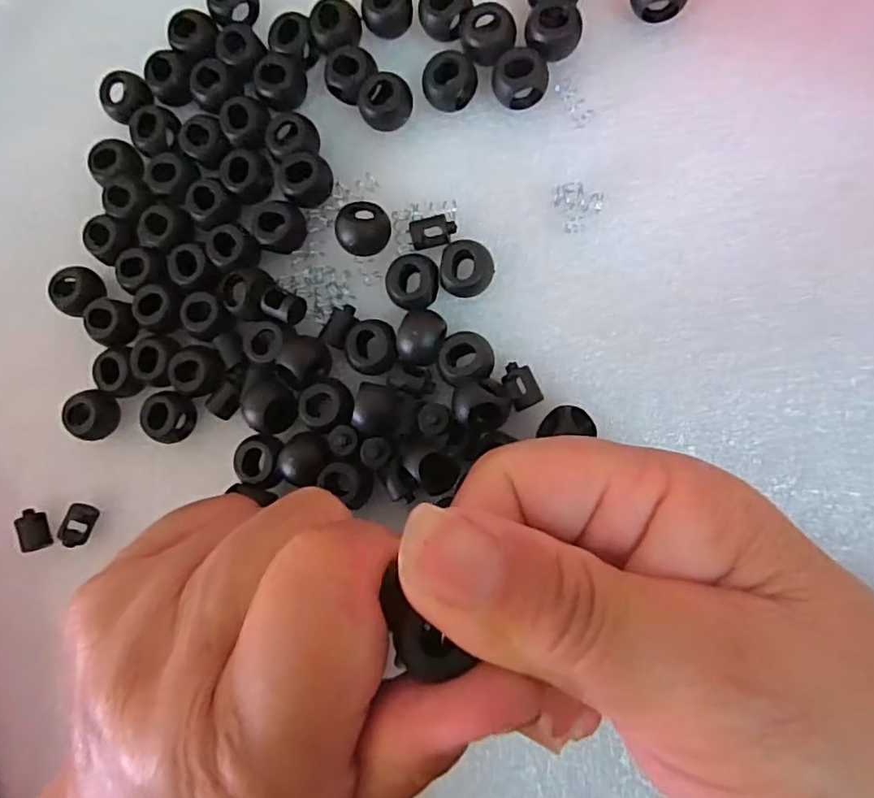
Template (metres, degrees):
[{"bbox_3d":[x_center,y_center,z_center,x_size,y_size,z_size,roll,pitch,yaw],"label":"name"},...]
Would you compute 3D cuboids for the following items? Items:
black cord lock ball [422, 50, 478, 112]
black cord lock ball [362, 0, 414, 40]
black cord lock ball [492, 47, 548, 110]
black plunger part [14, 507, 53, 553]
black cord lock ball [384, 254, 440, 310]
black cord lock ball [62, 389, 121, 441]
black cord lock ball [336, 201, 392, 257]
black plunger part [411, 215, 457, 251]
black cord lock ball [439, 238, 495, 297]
[{"bbox_3d":[0.004,-0.105,0.199,0.014,0.012,0.018,44,93,9],"label":"black cord lock ball"},{"bbox_3d":[-0.017,-0.132,0.204,0.017,0.012,0.014,-18,83,7],"label":"black cord lock ball"},{"bbox_3d":[0.027,-0.103,0.194,0.018,0.011,0.015,-8,85,8],"label":"black cord lock ball"},{"bbox_3d":[-0.144,0.046,0.214,0.006,0.007,0.015,-20,83,7],"label":"black plunger part"},{"bbox_3d":[-0.007,-0.037,0.195,0.017,0.011,0.017,-1,86,9],"label":"black cord lock ball"},{"bbox_3d":[-0.121,0.006,0.213,0.013,0.014,0.017,-3,86,9],"label":"black cord lock ball"},{"bbox_3d":[-0.024,-0.055,0.199,0.016,0.012,0.016,-1,86,9],"label":"black cord lock ball"},{"bbox_3d":[-0.001,-0.055,0.198,0.014,0.008,0.009,-11,84,8],"label":"black plunger part"},{"bbox_3d":[0.010,-0.041,0.194,0.016,0.013,0.017,-1,86,9],"label":"black cord lock ball"}]

